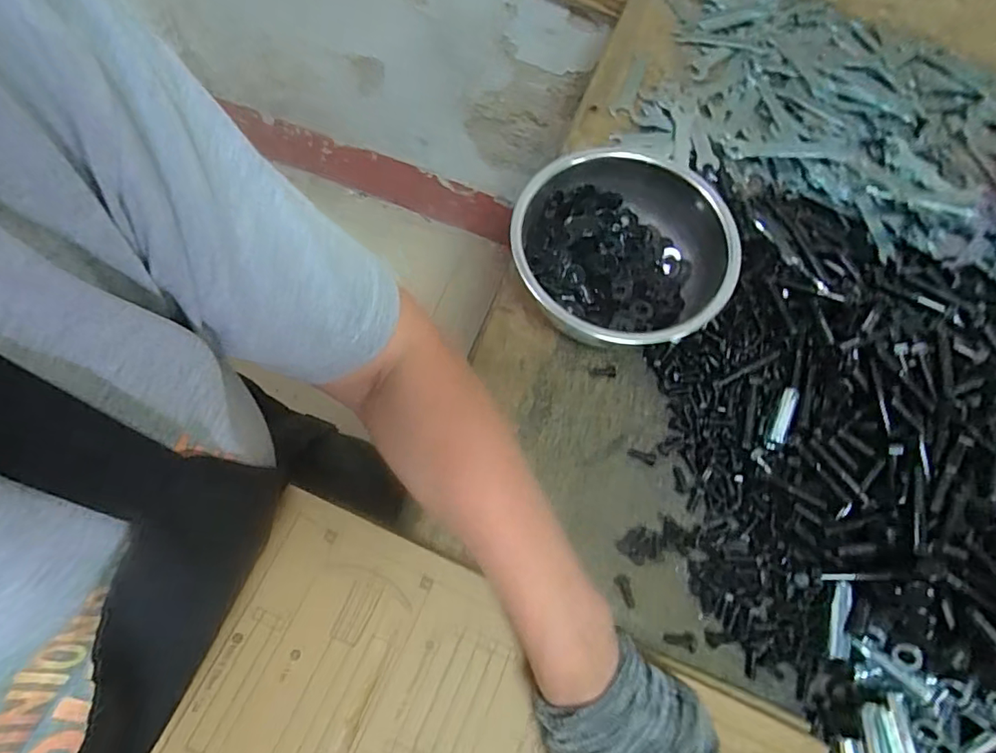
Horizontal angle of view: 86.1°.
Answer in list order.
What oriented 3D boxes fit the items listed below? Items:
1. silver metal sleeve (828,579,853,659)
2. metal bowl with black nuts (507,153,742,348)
[{"bbox_3d":[0.231,0.164,0.359,0.012,0.005,0.050,20,66,1],"label":"silver metal sleeve"},{"bbox_3d":[0.094,-0.093,0.424,0.153,0.076,0.157,3,67,-7],"label":"metal bowl with black nuts"}]

